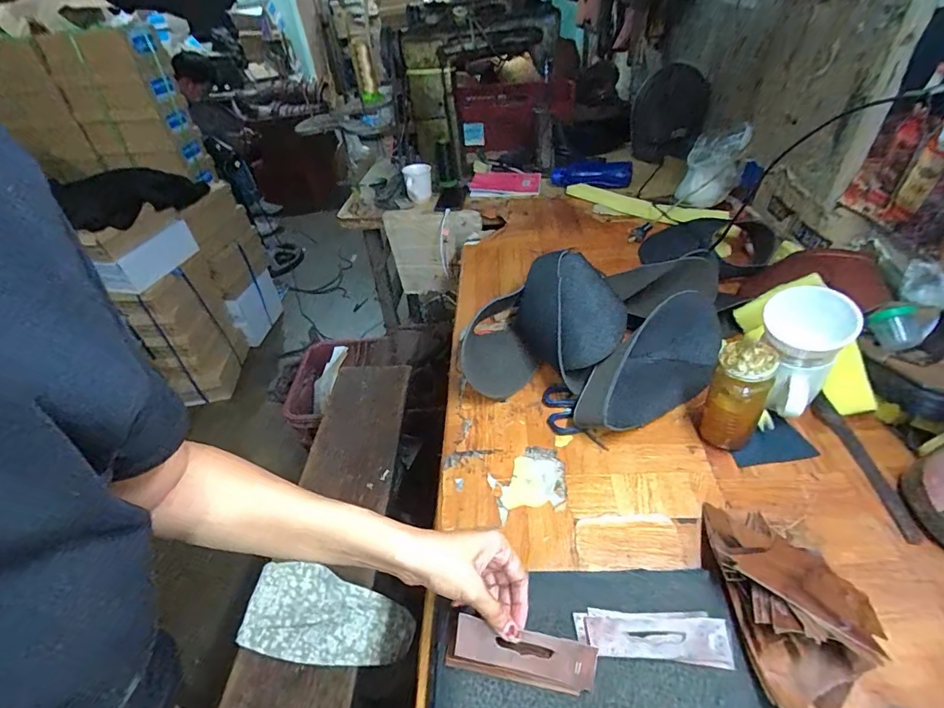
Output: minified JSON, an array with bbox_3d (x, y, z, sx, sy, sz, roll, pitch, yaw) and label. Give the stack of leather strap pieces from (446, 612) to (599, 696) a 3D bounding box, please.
[{"bbox_3d":[0.044,0.270,0.403,0.126,0.011,0.043,6,72,8],"label":"stack of leather strap pieces"}]

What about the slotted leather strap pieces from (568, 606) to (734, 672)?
[{"bbox_3d":[0.163,0.258,0.412,0.131,0.006,0.040,0,42,9],"label":"slotted leather strap pieces"}]

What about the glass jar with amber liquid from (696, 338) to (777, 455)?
[{"bbox_3d":[0.322,0.053,0.549,0.061,0.144,0.051,23,50,31],"label":"glass jar with amber liquid"}]

